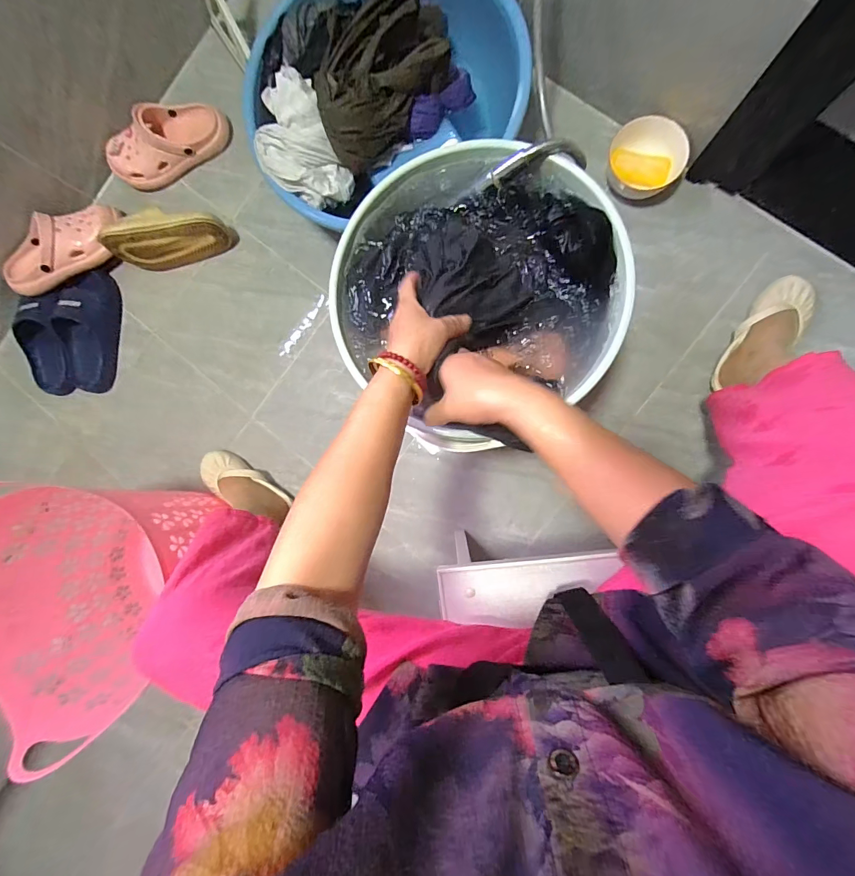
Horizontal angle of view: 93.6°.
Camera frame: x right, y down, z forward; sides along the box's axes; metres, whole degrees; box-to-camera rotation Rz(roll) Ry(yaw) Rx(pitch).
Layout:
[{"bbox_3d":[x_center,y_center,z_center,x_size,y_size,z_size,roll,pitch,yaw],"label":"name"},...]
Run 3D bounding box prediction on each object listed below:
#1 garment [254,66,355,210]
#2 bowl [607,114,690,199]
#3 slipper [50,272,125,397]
[{"bbox_3d":[-0.220,-0.490,0.674,0.129,0.079,0.193,-20,87,8],"label":"garment"},{"bbox_3d":[0.389,-0.500,0.719,0.107,0.058,0.128,-38,85,7],"label":"bowl"},{"bbox_3d":[-0.766,-0.238,0.901,0.098,0.068,0.257,5,91,8],"label":"slipper"}]

